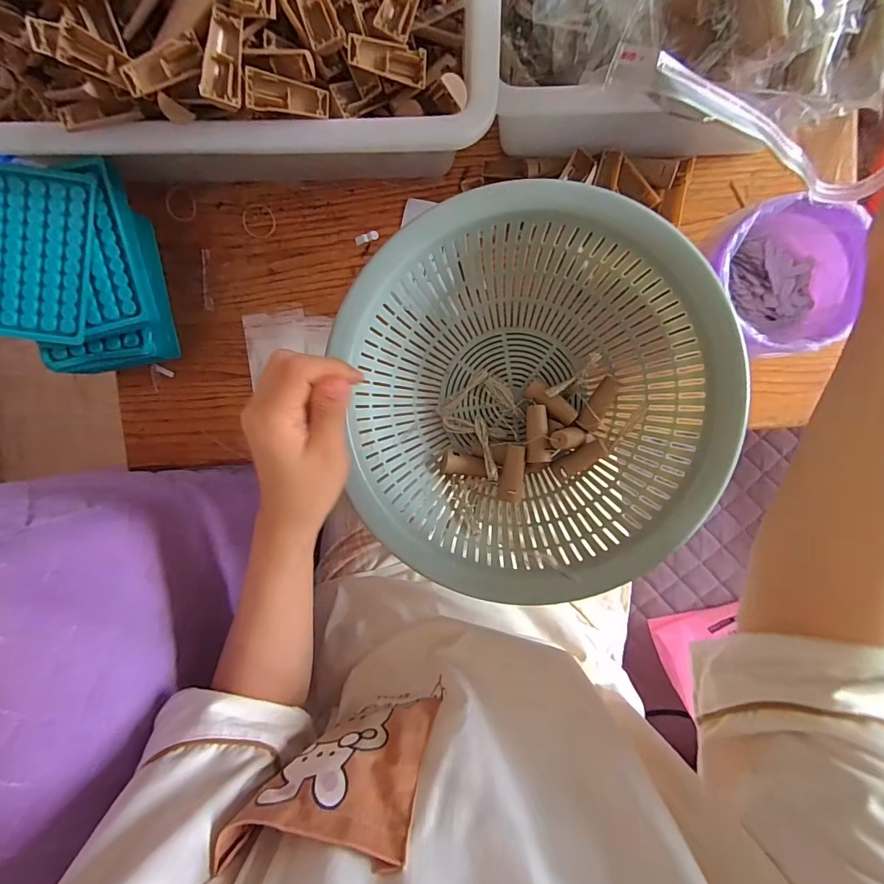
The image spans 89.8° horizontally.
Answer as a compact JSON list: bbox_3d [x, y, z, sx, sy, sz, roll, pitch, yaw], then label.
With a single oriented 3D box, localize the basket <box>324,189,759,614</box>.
[{"bbox_3d":[0.063,-0.034,0.358,0.273,0.118,0.271,-6,95,2],"label":"basket"}]

